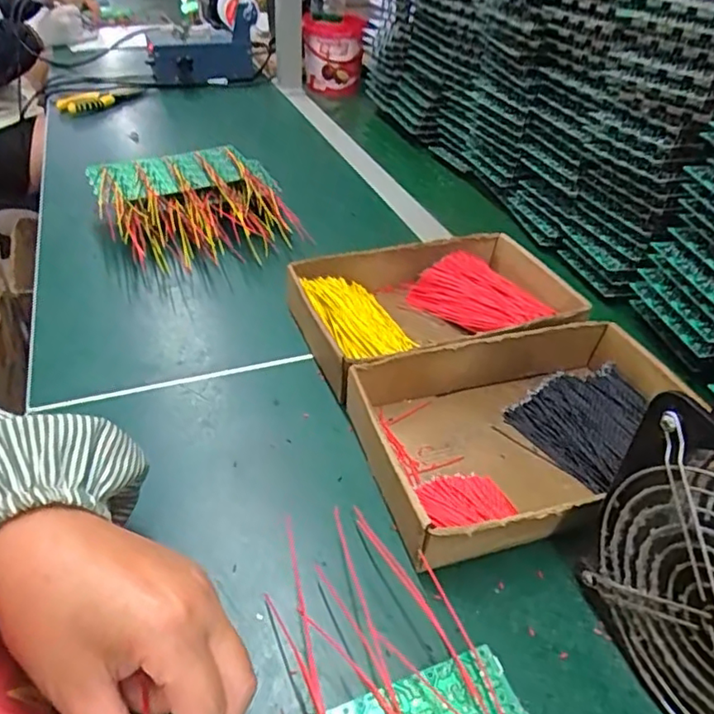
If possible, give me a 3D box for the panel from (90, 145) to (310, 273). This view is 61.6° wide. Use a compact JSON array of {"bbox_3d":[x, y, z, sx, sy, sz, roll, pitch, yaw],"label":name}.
[{"bbox_3d":[-0.176,-0.164,0.654,0.192,0.054,0.198,-17,42,-21],"label":"panel"}]

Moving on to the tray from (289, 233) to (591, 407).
[{"bbox_3d":[0.068,-0.046,0.530,0.230,0.045,0.162,-14,41,-18],"label":"tray"}]

